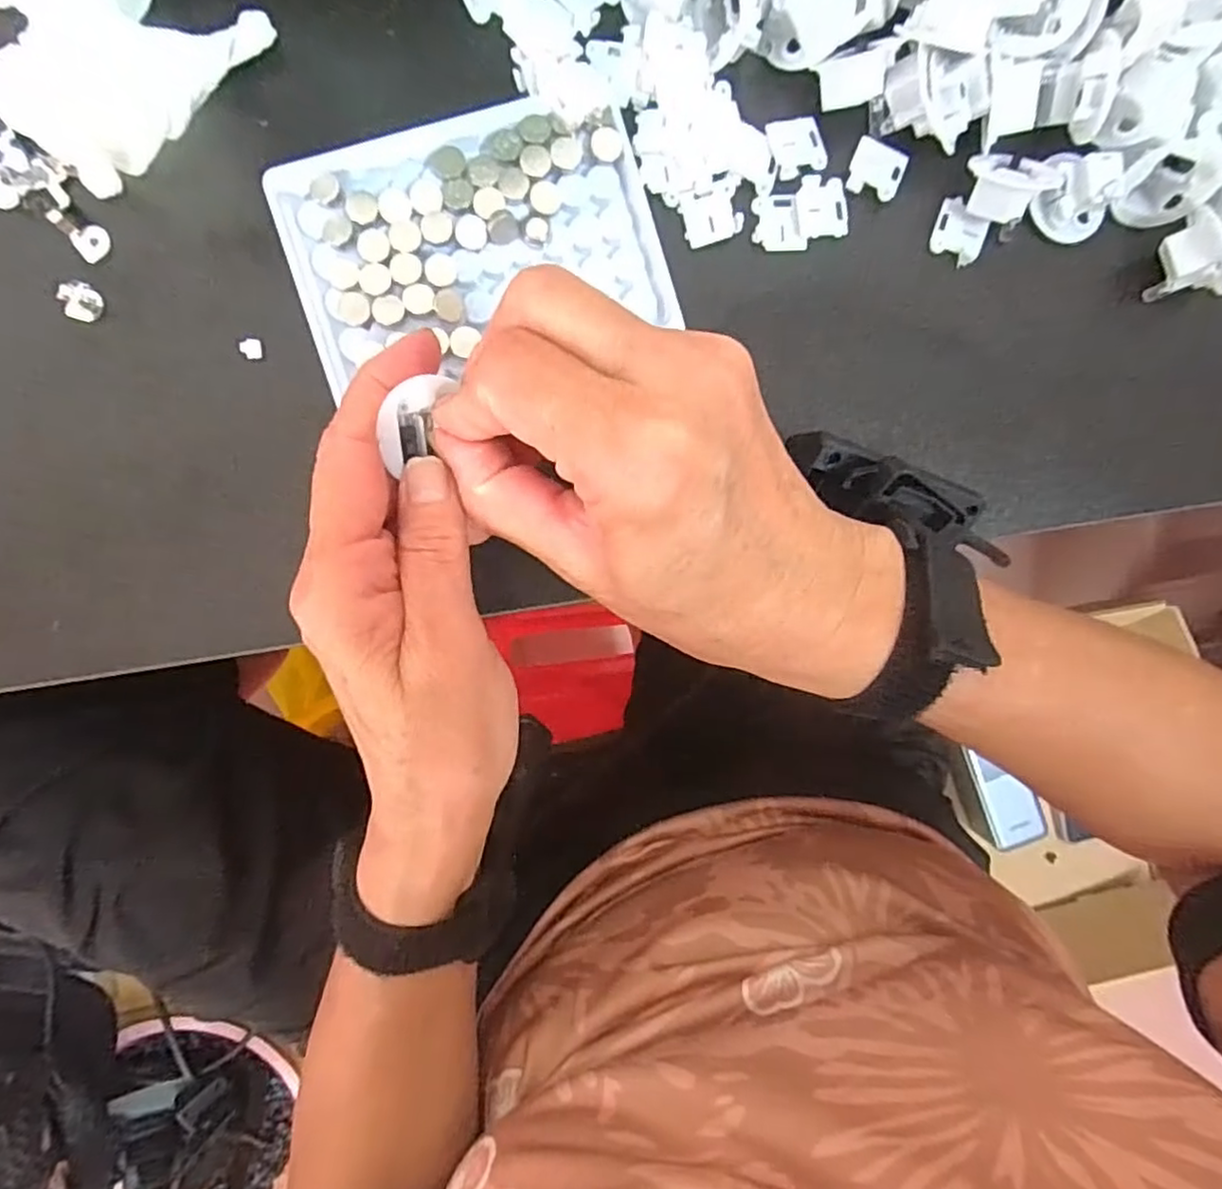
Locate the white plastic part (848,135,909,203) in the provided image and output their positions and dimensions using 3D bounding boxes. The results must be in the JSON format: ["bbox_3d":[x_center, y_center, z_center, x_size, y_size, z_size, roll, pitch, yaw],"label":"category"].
[{"bbox_3d":[0.102,-0.162,0.254,0.020,0.004,0.021,22,92,-4],"label":"white plastic part"}]

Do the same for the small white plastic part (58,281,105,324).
[{"bbox_3d":[-0.191,-0.106,0.241,0.010,0.009,0.013,19,92,-4],"label":"small white plastic part"}]

